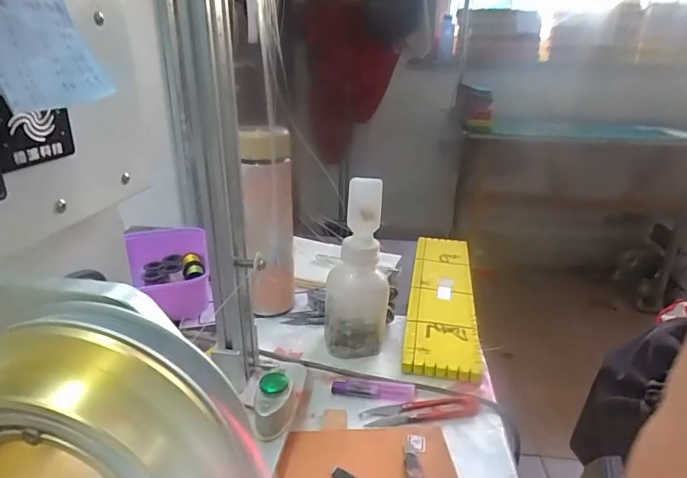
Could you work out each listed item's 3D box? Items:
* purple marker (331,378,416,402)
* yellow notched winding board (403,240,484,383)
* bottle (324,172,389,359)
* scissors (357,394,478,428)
[{"bbox_3d":[0.028,0.143,0.426,0.078,0.008,0.019,4,22,6],"label":"purple marker"},{"bbox_3d":[0.131,0.071,0.592,0.080,0.012,0.330,5,22,10],"label":"yellow notched winding board"},{"bbox_3d":[0.016,0.031,0.461,0.065,0.173,0.054,5,22,9],"label":"bottle"},{"bbox_3d":[0.071,0.157,0.408,0.109,0.007,0.024,-2,22,-9],"label":"scissors"}]

